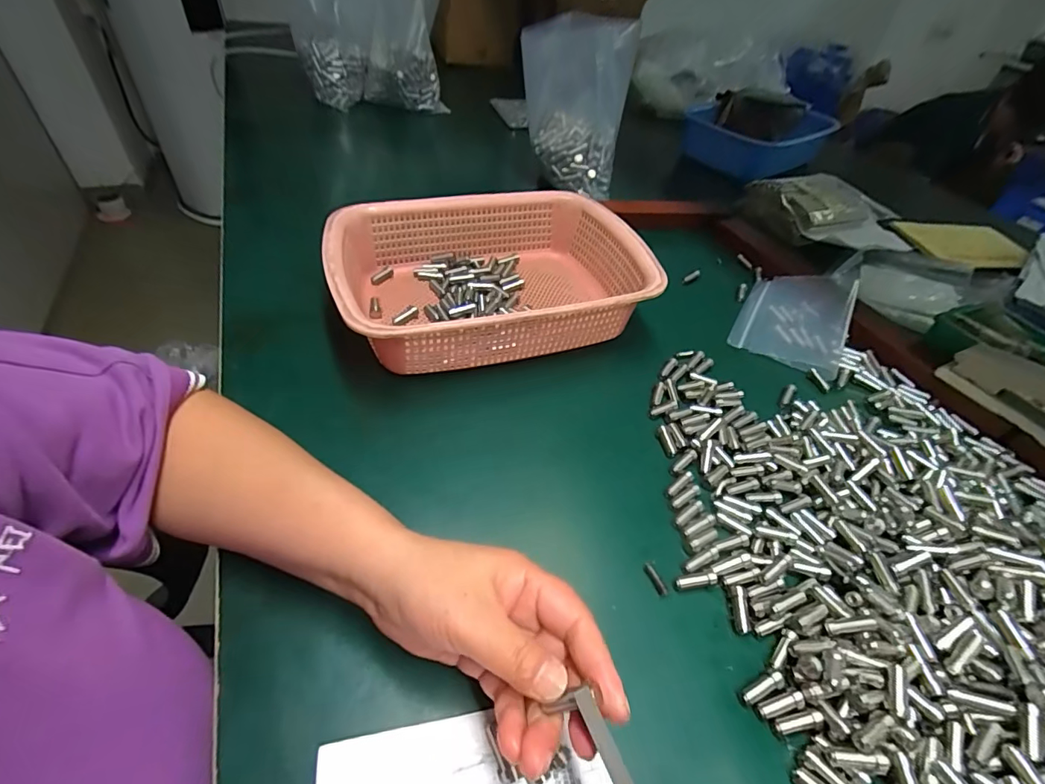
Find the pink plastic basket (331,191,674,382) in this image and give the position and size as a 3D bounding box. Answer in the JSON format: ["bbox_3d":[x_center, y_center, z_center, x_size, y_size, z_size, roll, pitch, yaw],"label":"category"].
[{"bbox_3d":[-0.035,-0.117,0.495,0.298,0.090,0.241,-7,47,-14],"label":"pink plastic basket"}]

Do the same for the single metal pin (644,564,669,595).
[{"bbox_3d":[0.088,0.124,0.315,0.005,0.006,0.021,-14,49,-20],"label":"single metal pin"}]

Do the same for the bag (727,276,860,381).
[{"bbox_3d":[0.296,-0.085,0.518,0.105,0.031,0.139,24,48,16],"label":"bag"}]

